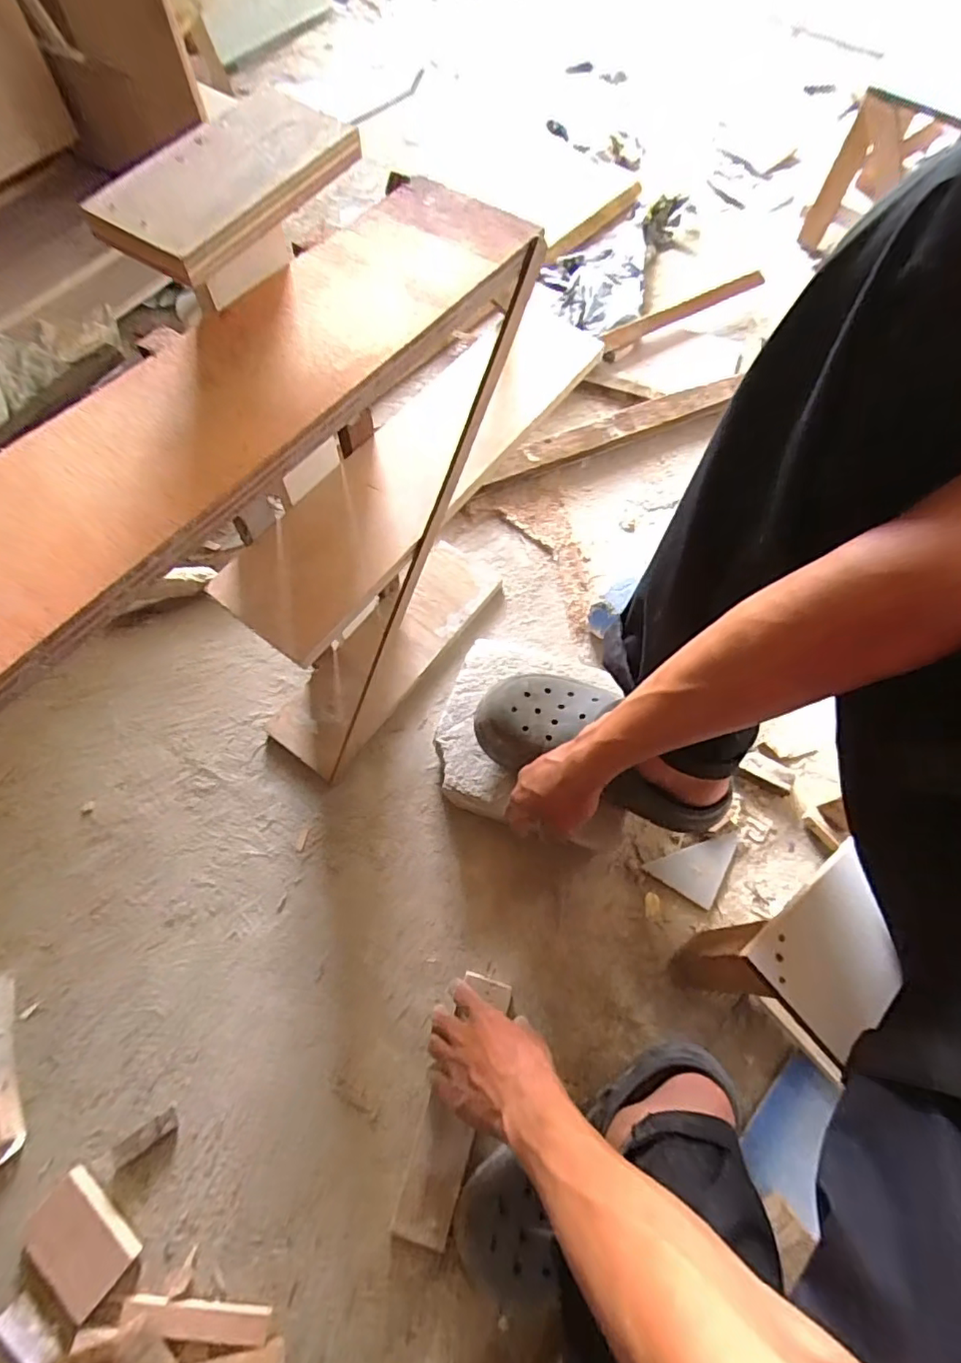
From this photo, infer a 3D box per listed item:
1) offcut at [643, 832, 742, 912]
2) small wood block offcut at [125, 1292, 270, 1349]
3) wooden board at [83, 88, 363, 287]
[{"bbox_3d":[0.249,0.204,0.666,0.079,0.005,0.092,31,69,13],"label":"offcut"},{"bbox_3d":[-0.244,0.549,0.490,0.123,0.006,0.024,9,46,-2],"label":"small wood block offcut"},{"bbox_3d":[-0.130,-0.262,0.294,0.070,0.016,0.135,34,74,5],"label":"wooden board"}]

